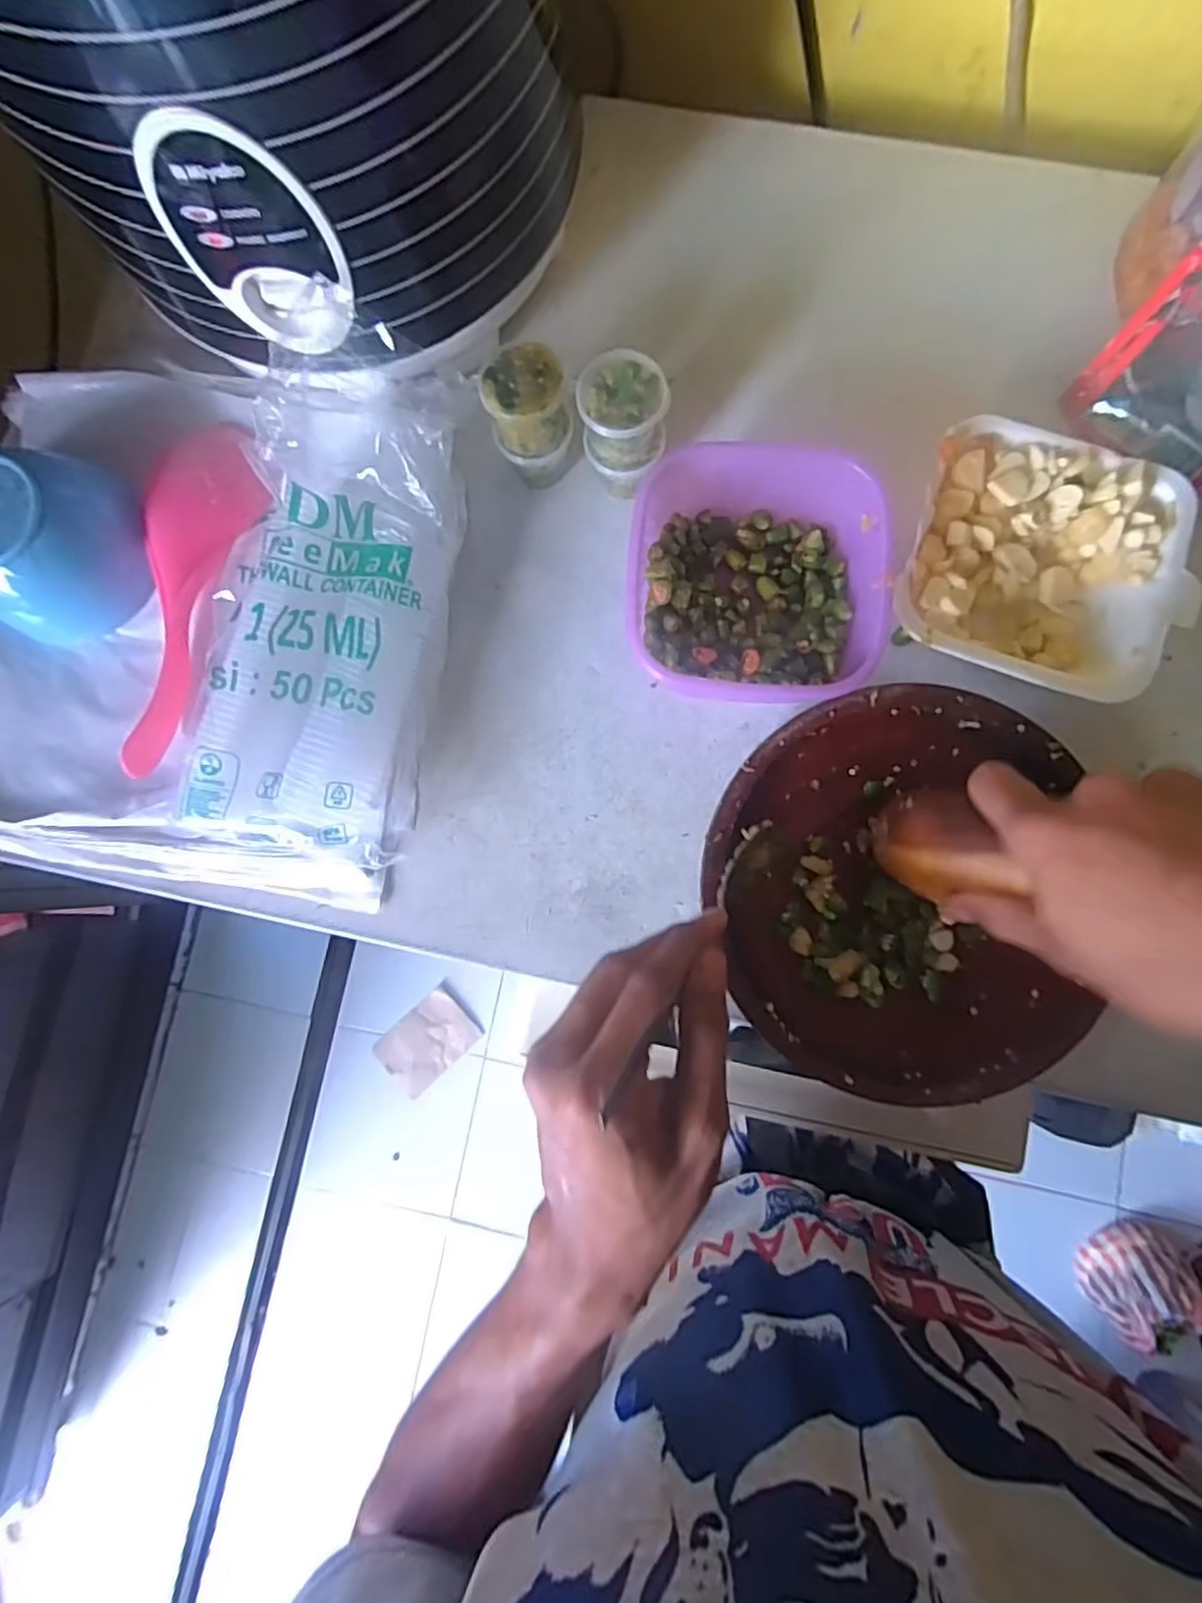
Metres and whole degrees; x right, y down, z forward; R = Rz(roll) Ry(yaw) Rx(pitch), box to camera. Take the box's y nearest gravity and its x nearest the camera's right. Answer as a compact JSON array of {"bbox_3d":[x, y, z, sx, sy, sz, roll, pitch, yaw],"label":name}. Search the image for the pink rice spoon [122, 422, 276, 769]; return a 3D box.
[{"bbox_3d":[-0.220,-0.109,0.350,0.046,0.022,0.188,12,84,4],"label":"pink rice spoon"}]

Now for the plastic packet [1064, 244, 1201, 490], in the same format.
[{"bbox_3d":[0.295,-0.210,0.334,0.084,0.009,0.079,44,131,9],"label":"plastic packet"}]

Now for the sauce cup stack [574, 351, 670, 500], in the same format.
[{"bbox_3d":[0.012,-0.188,0.341,0.041,0.062,0.040,-8,83,2],"label":"sauce cup stack"}]

